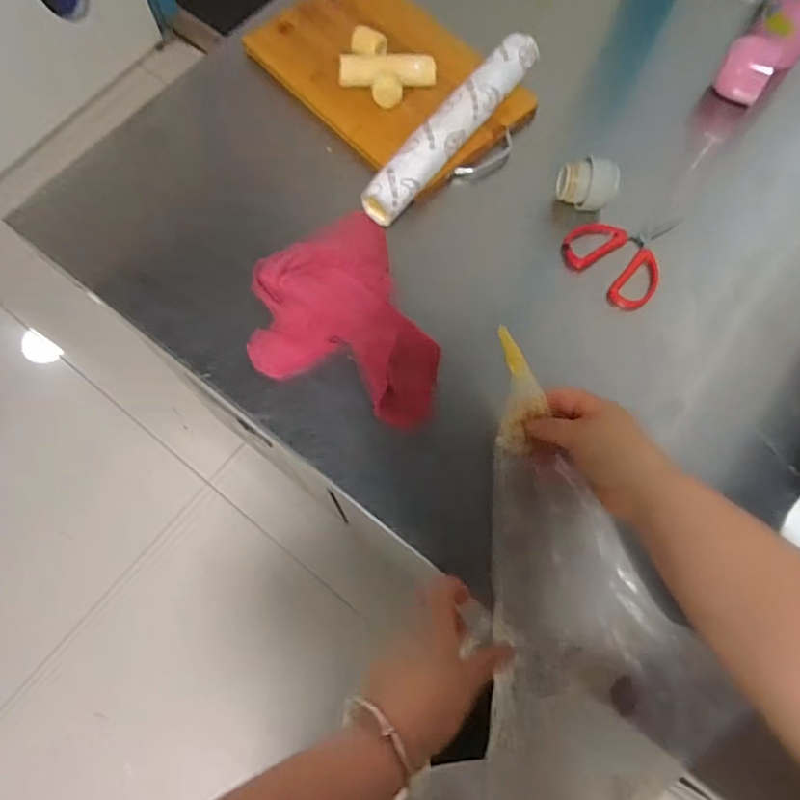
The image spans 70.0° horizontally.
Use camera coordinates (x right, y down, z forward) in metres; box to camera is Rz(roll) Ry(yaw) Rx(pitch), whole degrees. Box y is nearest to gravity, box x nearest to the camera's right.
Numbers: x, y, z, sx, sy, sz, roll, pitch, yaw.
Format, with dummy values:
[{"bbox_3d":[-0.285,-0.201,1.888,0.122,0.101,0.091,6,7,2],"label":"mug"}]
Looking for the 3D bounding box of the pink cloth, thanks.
[{"bbox_3d":[-0.059,-0.066,0.552,0.163,0.046,0.221,-22,72,-8],"label":"pink cloth"}]

